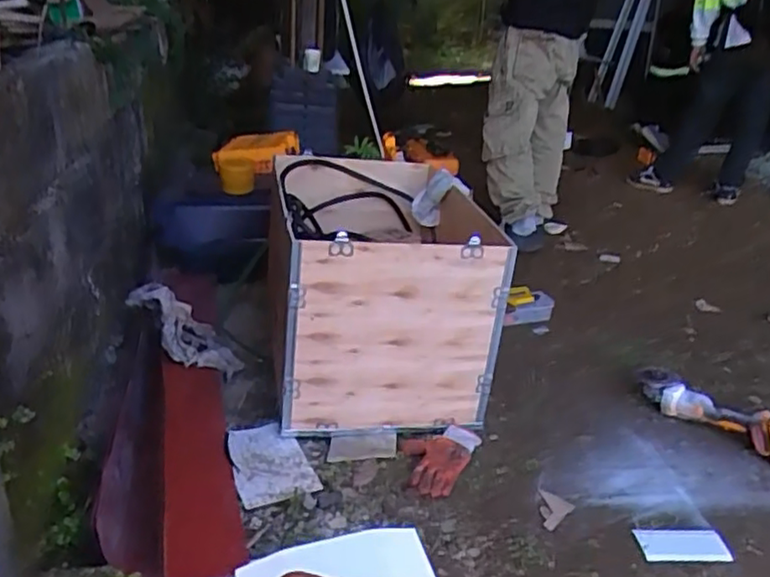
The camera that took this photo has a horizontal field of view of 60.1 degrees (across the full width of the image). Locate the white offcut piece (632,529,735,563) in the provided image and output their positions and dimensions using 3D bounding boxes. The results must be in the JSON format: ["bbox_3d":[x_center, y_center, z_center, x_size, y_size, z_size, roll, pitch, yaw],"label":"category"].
[{"bbox_3d":[0.558,0.481,1.249,0.170,0.015,0.069,1,23,-3],"label":"white offcut piece"}]

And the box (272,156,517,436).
[{"bbox_3d":[-0.031,-0.040,1.779,0.508,0.432,0.775,-1,24,-7],"label":"box"}]

